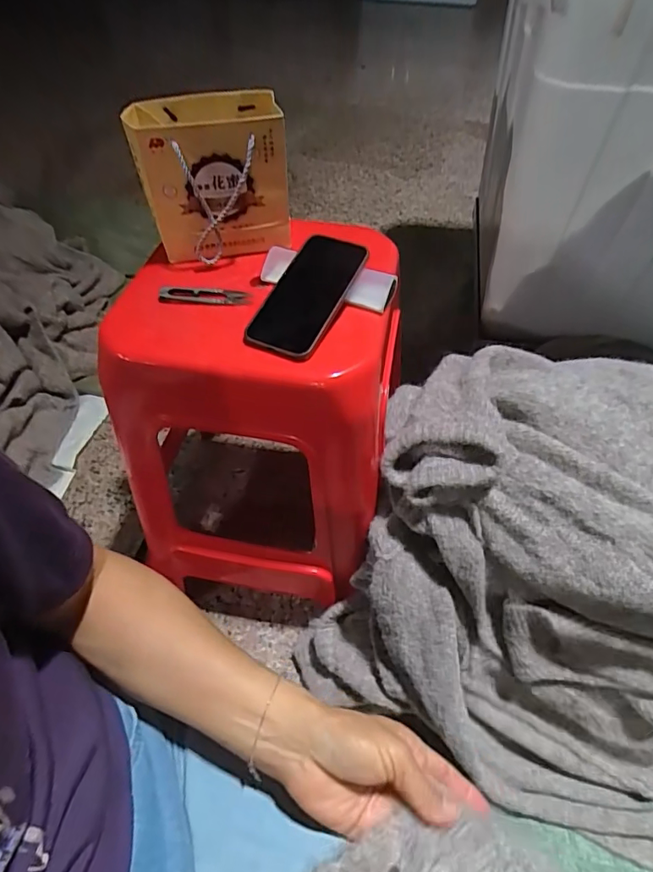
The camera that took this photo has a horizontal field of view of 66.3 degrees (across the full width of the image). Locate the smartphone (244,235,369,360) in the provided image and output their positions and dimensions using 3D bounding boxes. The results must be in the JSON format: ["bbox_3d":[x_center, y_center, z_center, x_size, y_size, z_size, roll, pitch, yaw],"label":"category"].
[{"bbox_3d":[-0.020,-0.151,0.531,0.083,0.014,0.157,22,69,25],"label":"smartphone"}]

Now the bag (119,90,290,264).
[{"bbox_3d":[-0.128,-0.293,0.579,0.156,0.149,0.092,-11,52,-8],"label":"bag"}]

